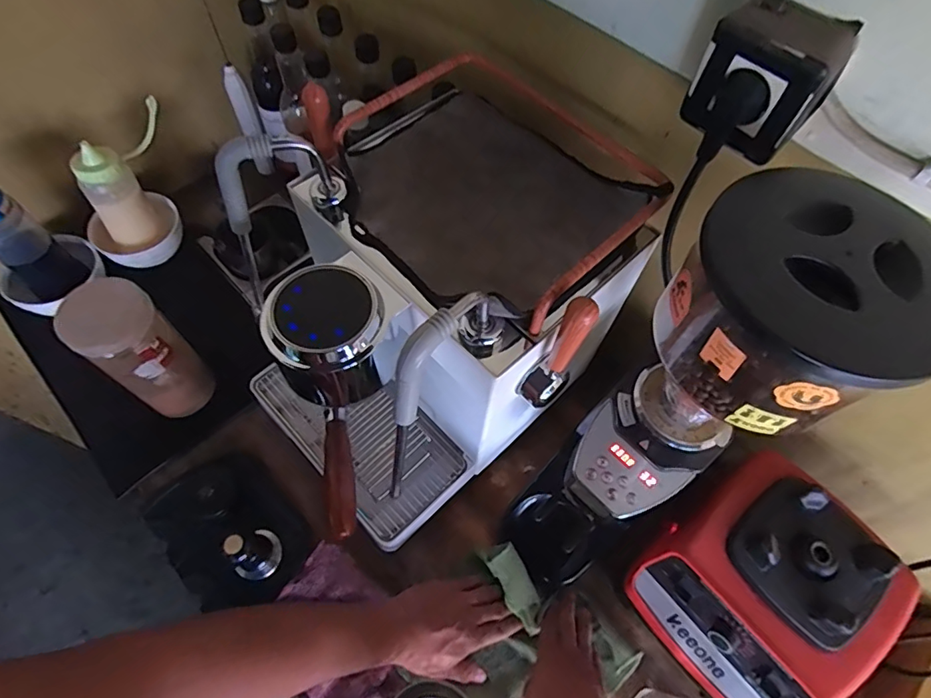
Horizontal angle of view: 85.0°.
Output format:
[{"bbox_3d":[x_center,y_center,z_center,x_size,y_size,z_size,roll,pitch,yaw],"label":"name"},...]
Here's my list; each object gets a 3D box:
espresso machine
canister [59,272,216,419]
[{"bbox_3d":[-0.038,-0.057,0.550,0.368,0.323,0.331,-30,67,-17],"label":"espresso machine"},{"bbox_3d":[-0.383,0.011,0.615,0.079,0.201,0.084,34,66,15],"label":"canister"}]

